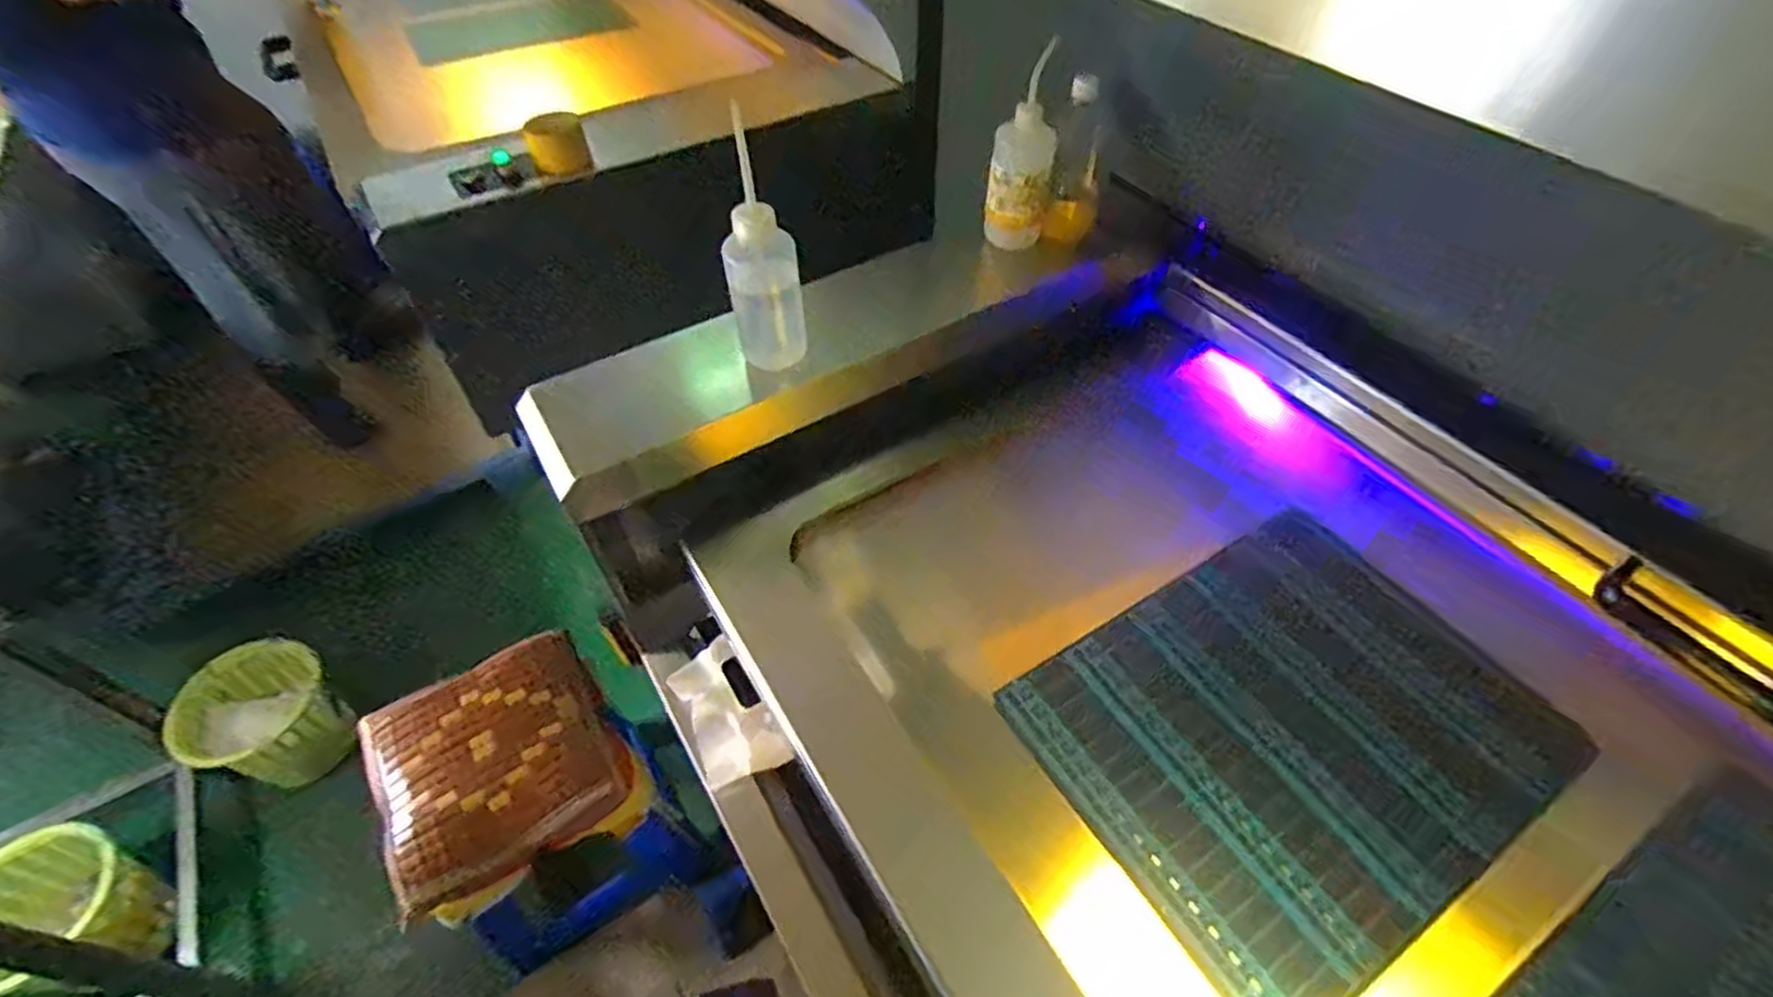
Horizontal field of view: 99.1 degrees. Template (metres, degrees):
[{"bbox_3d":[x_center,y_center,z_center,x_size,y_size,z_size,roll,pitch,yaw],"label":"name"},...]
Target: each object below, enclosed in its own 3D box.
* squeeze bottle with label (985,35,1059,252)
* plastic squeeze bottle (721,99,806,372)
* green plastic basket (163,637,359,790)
[{"bbox_3d":[0.167,-0.423,0.931,0.074,0.215,0.062,8,50,7],"label":"squeeze bottle with label"},{"bbox_3d":[-0.131,-0.249,0.796,0.075,0.229,0.065,-7,50,-6],"label":"plastic squeeze bottle"},{"bbox_3d":[-1.207,0.438,1.485,0.201,0.218,0.249,32,57,25],"label":"green plastic basket"}]

